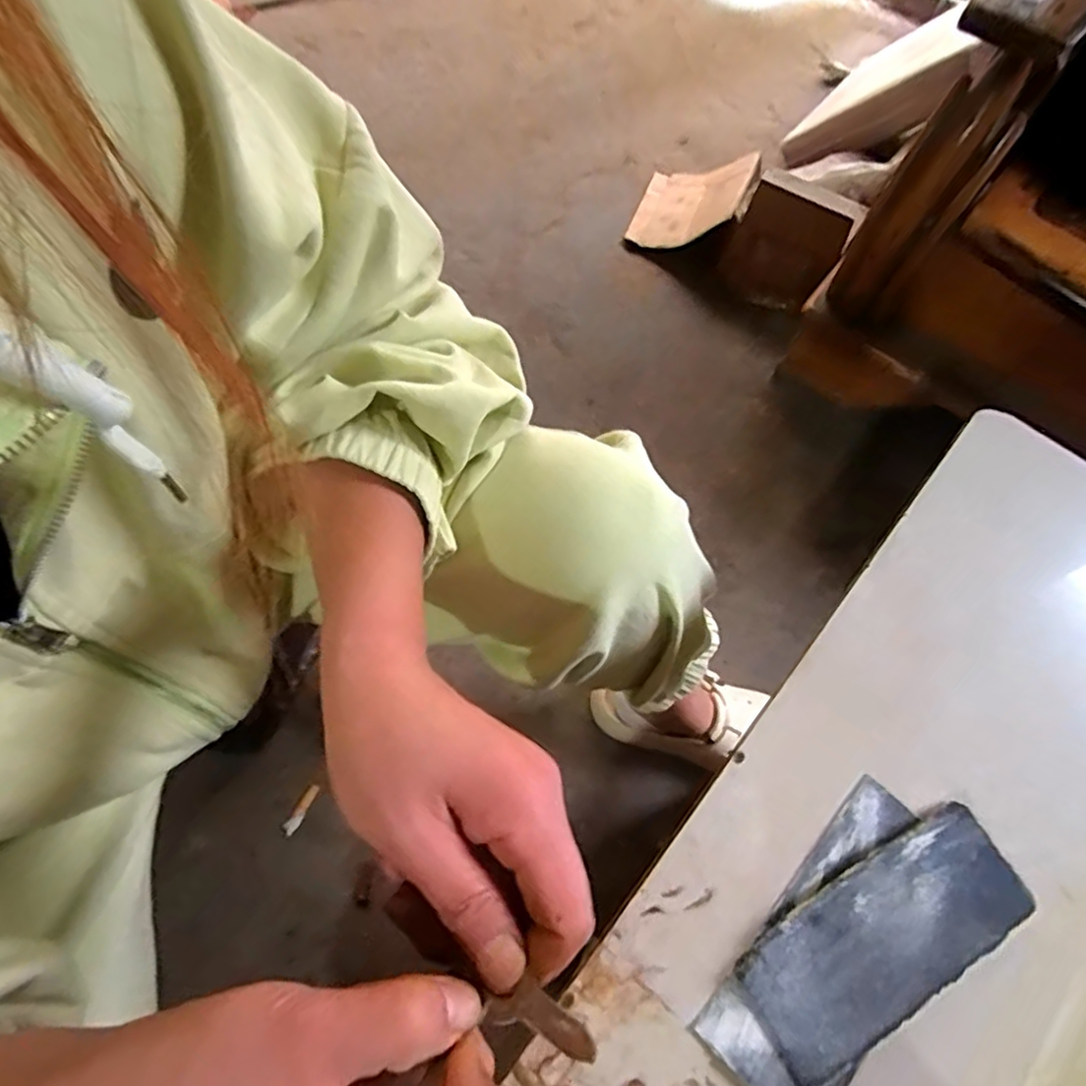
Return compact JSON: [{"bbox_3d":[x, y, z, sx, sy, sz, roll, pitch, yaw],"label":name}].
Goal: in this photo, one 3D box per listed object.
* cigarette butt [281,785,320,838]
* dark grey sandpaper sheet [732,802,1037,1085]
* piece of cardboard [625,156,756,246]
[{"bbox_3d":[-0.266,0.293,0.707,0.014,0.004,0.062,31,85,10],"label":"cigarette butt"},{"bbox_3d":[0.153,0.175,0.289,0.134,0.007,0.055,-27,72,-13],"label":"dark grey sandpaper sheet"},{"bbox_3d":[0.243,-0.547,1.030,0.195,0.027,0.168,7,66,37],"label":"piece of cardboard"}]

